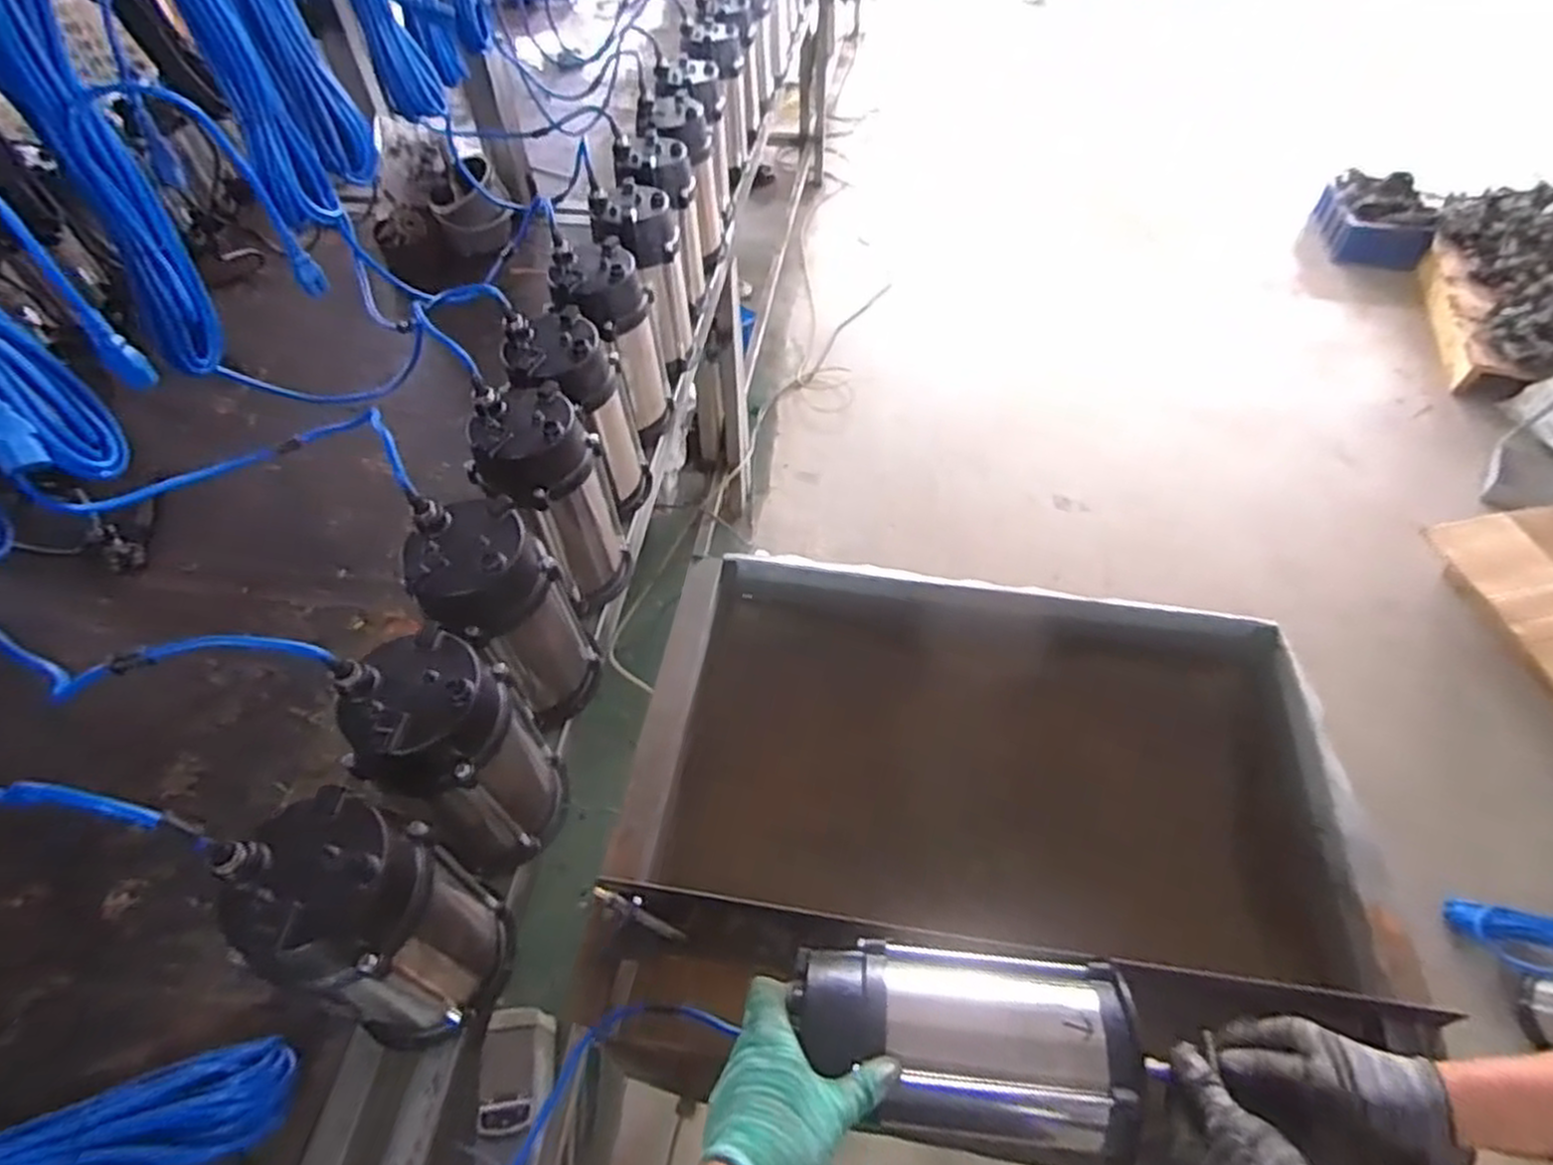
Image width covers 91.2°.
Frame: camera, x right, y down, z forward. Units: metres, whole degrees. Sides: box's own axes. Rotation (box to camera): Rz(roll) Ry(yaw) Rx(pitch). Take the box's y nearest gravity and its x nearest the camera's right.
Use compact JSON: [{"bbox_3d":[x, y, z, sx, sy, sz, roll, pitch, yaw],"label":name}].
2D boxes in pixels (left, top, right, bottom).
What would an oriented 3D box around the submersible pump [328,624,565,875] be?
[{"bbox_3d":[-0.282,0.167,0.701,0.135,0.269,0.116,-34,60,-22],"label":"submersible pump"}]

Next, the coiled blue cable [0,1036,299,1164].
[{"bbox_3d":[-0.574,0.457,0.598,0.352,0.042,0.096,-19,55,-13],"label":"coiled blue cable"}]

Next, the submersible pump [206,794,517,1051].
[{"bbox_3d":[-0.311,0.273,0.602,0.120,0.267,0.123,-1,53,1],"label":"submersible pump"}]

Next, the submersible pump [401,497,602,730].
[{"bbox_3d":[-0.274,0.034,0.787,0.118,0.251,0.123,-1,53,1],"label":"submersible pump"}]

